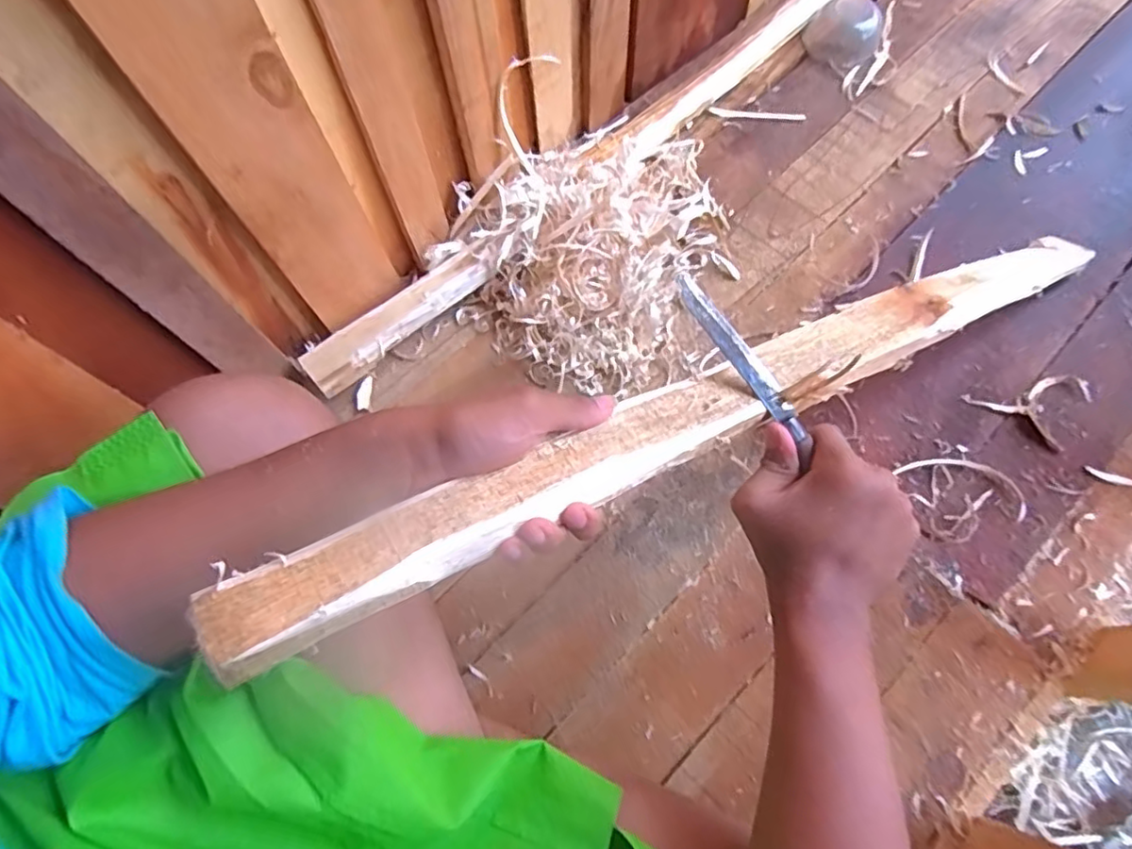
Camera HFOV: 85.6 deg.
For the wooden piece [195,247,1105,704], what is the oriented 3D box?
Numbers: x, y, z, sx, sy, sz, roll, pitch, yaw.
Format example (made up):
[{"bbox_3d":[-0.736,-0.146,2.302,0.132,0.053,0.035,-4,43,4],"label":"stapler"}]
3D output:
[{"bbox_3d":[0.149,-0.036,0.408,0.697,0.036,0.050,-23,69,-25],"label":"wooden piece"}]

